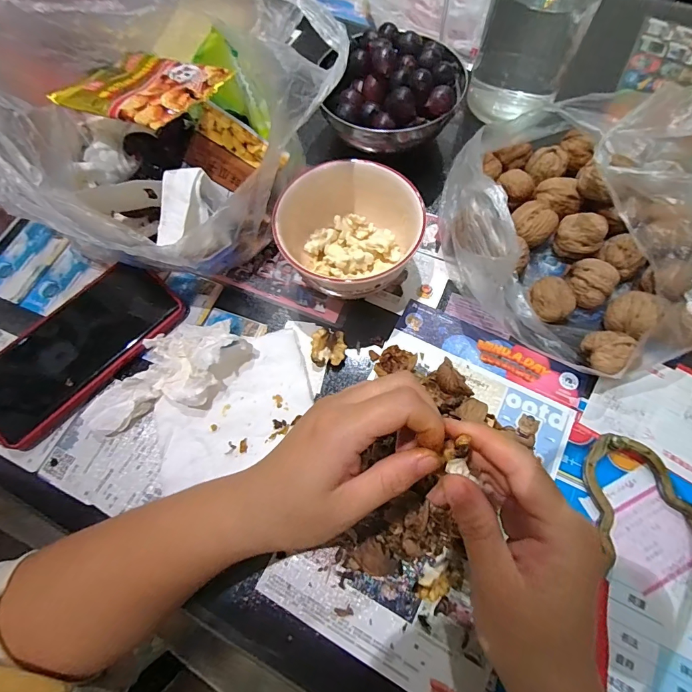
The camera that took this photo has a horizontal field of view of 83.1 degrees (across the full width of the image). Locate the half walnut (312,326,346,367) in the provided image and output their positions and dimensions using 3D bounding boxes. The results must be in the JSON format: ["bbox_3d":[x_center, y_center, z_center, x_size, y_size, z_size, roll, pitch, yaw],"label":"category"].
[{"bbox_3d":[-0.014,0.002,0.318,0.027,0.013,0.029,1,69,2],"label":"half walnut"}]

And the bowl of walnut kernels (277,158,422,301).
[{"bbox_3d":[0.002,-0.093,0.330,0.114,0.063,0.112,-5,68,0],"label":"bowl of walnut kernels"}]

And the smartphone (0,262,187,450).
[{"bbox_3d":[-0.222,0.002,0.325,0.168,0.019,0.081,-43,73,-14],"label":"smartphone"}]

